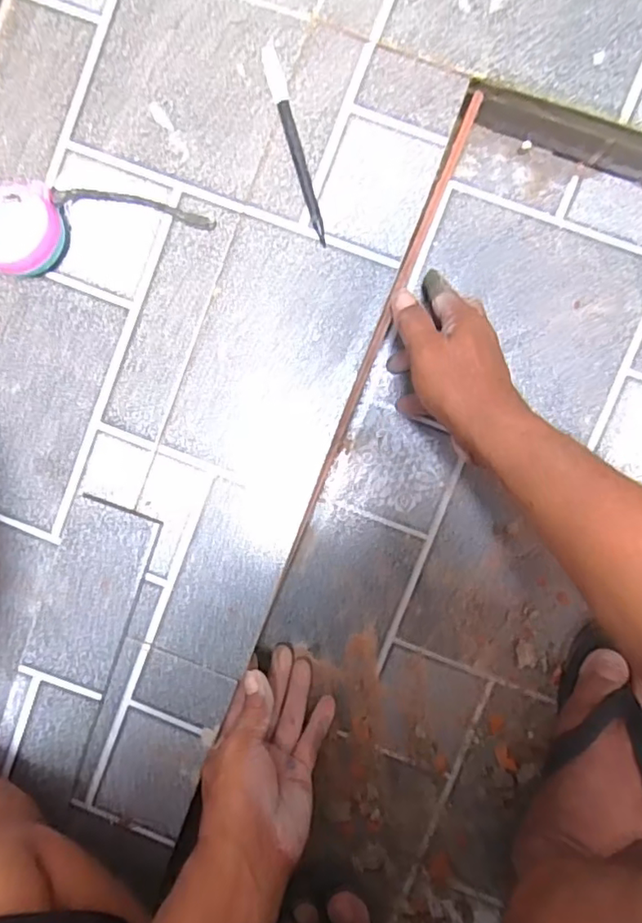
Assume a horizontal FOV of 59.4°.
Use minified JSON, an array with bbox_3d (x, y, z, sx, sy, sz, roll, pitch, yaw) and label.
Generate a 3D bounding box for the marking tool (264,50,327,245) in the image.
[{"bbox_3d":[-0.020,-0.243,0.432,0.013,0.010,0.152,-16,91,5],"label":"marking tool"}]

